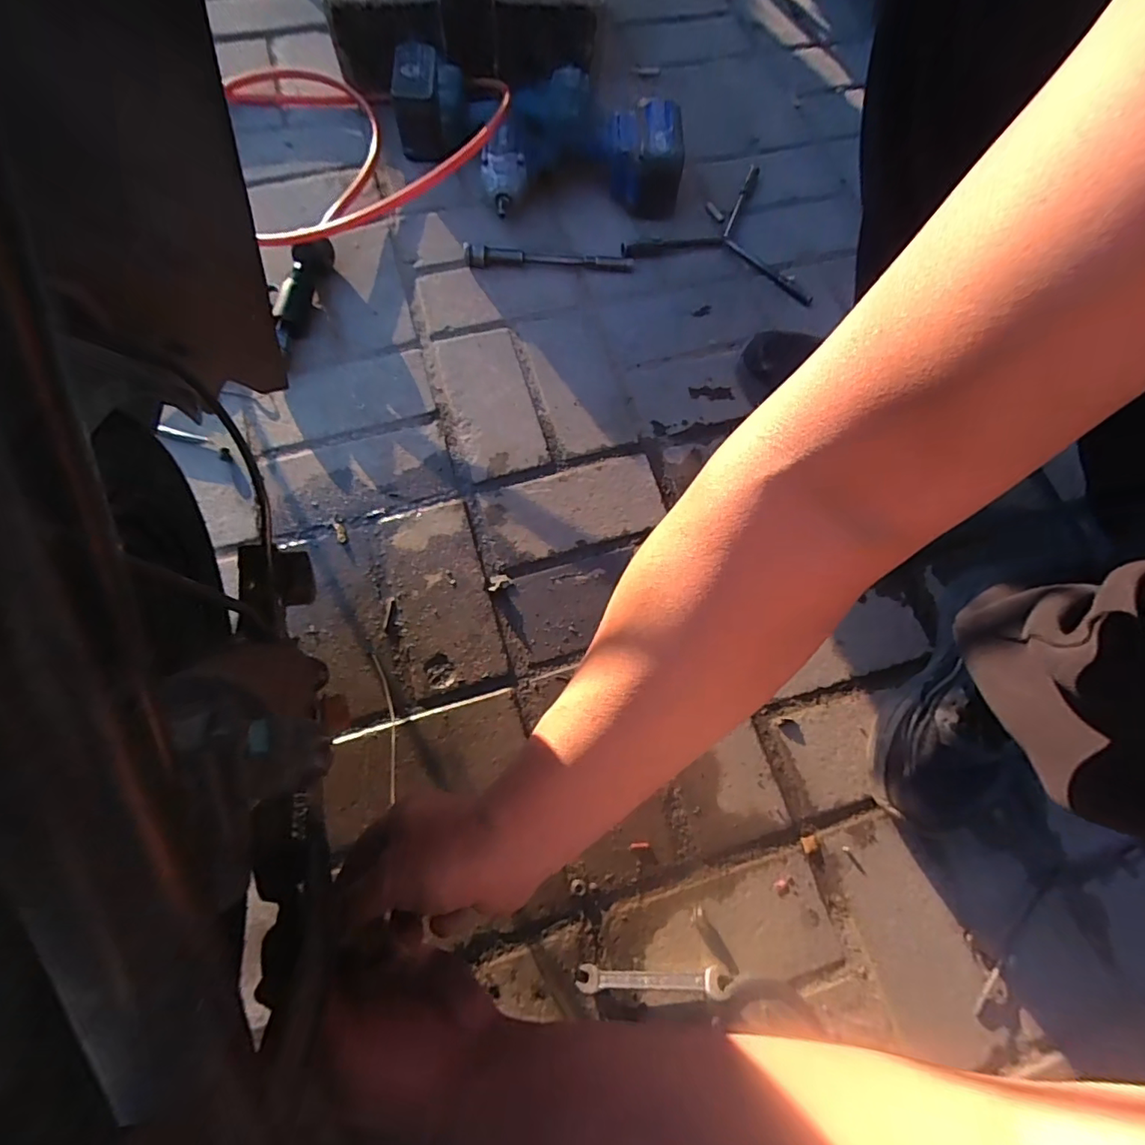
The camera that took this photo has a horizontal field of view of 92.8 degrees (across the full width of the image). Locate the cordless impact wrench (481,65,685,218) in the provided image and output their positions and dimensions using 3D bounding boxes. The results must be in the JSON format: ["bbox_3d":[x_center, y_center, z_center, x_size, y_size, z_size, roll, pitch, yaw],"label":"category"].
[{"bbox_3d":[0.005,-0.522,0.673,0.236,0.083,0.162,-7,72,-5],"label":"cordless impact wrench"}]

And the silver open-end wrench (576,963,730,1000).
[{"bbox_3d":[0.063,0.317,0.425,0.116,0.011,0.019,5,71,-1],"label":"silver open-end wrench"}]

